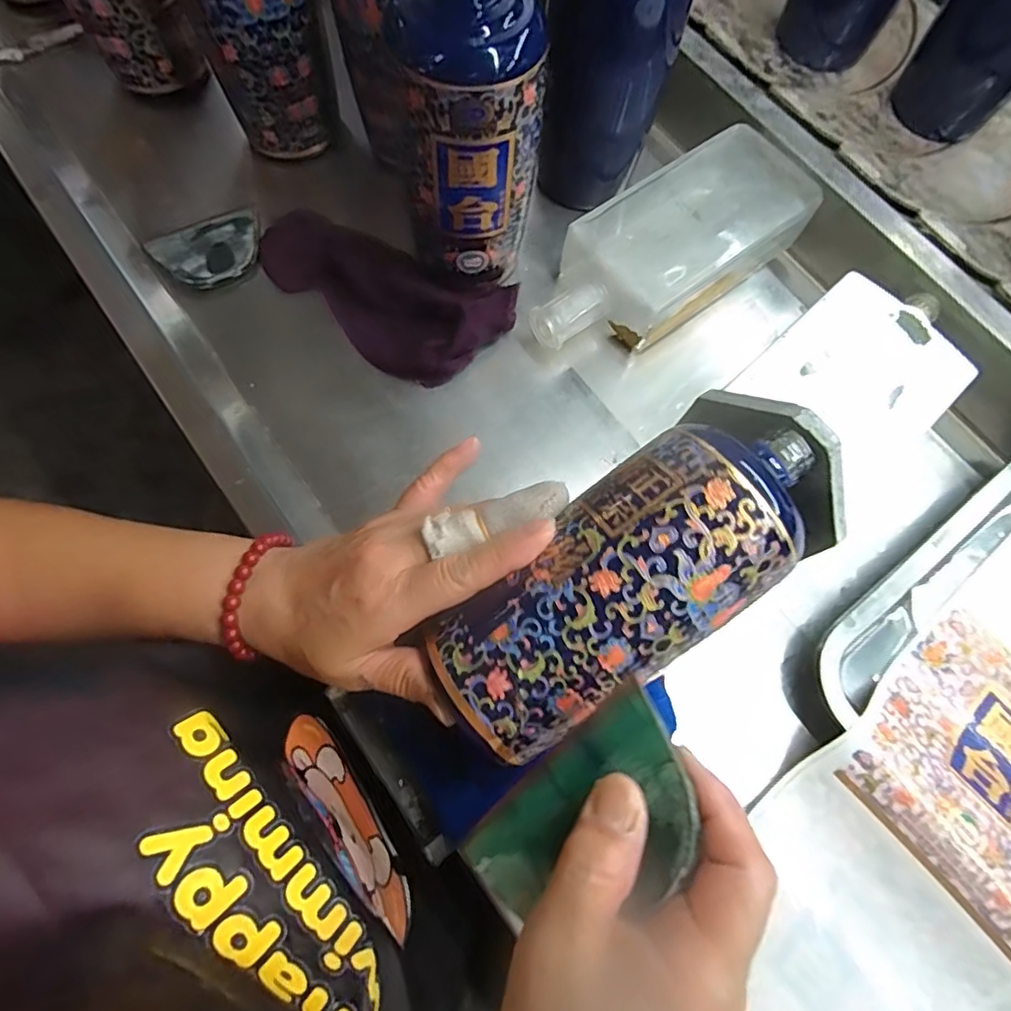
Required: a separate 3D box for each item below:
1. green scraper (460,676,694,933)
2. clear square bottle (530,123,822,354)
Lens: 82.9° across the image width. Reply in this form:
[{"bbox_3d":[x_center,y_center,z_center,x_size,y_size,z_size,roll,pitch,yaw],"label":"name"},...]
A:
[{"bbox_3d":[0.028,0.117,0.203,0.097,0.004,0.054,-48,61,14],"label":"green scraper"},{"bbox_3d":[0.115,-0.182,0.410,0.228,0.050,0.091,-36,77,-9],"label":"clear square bottle"}]

